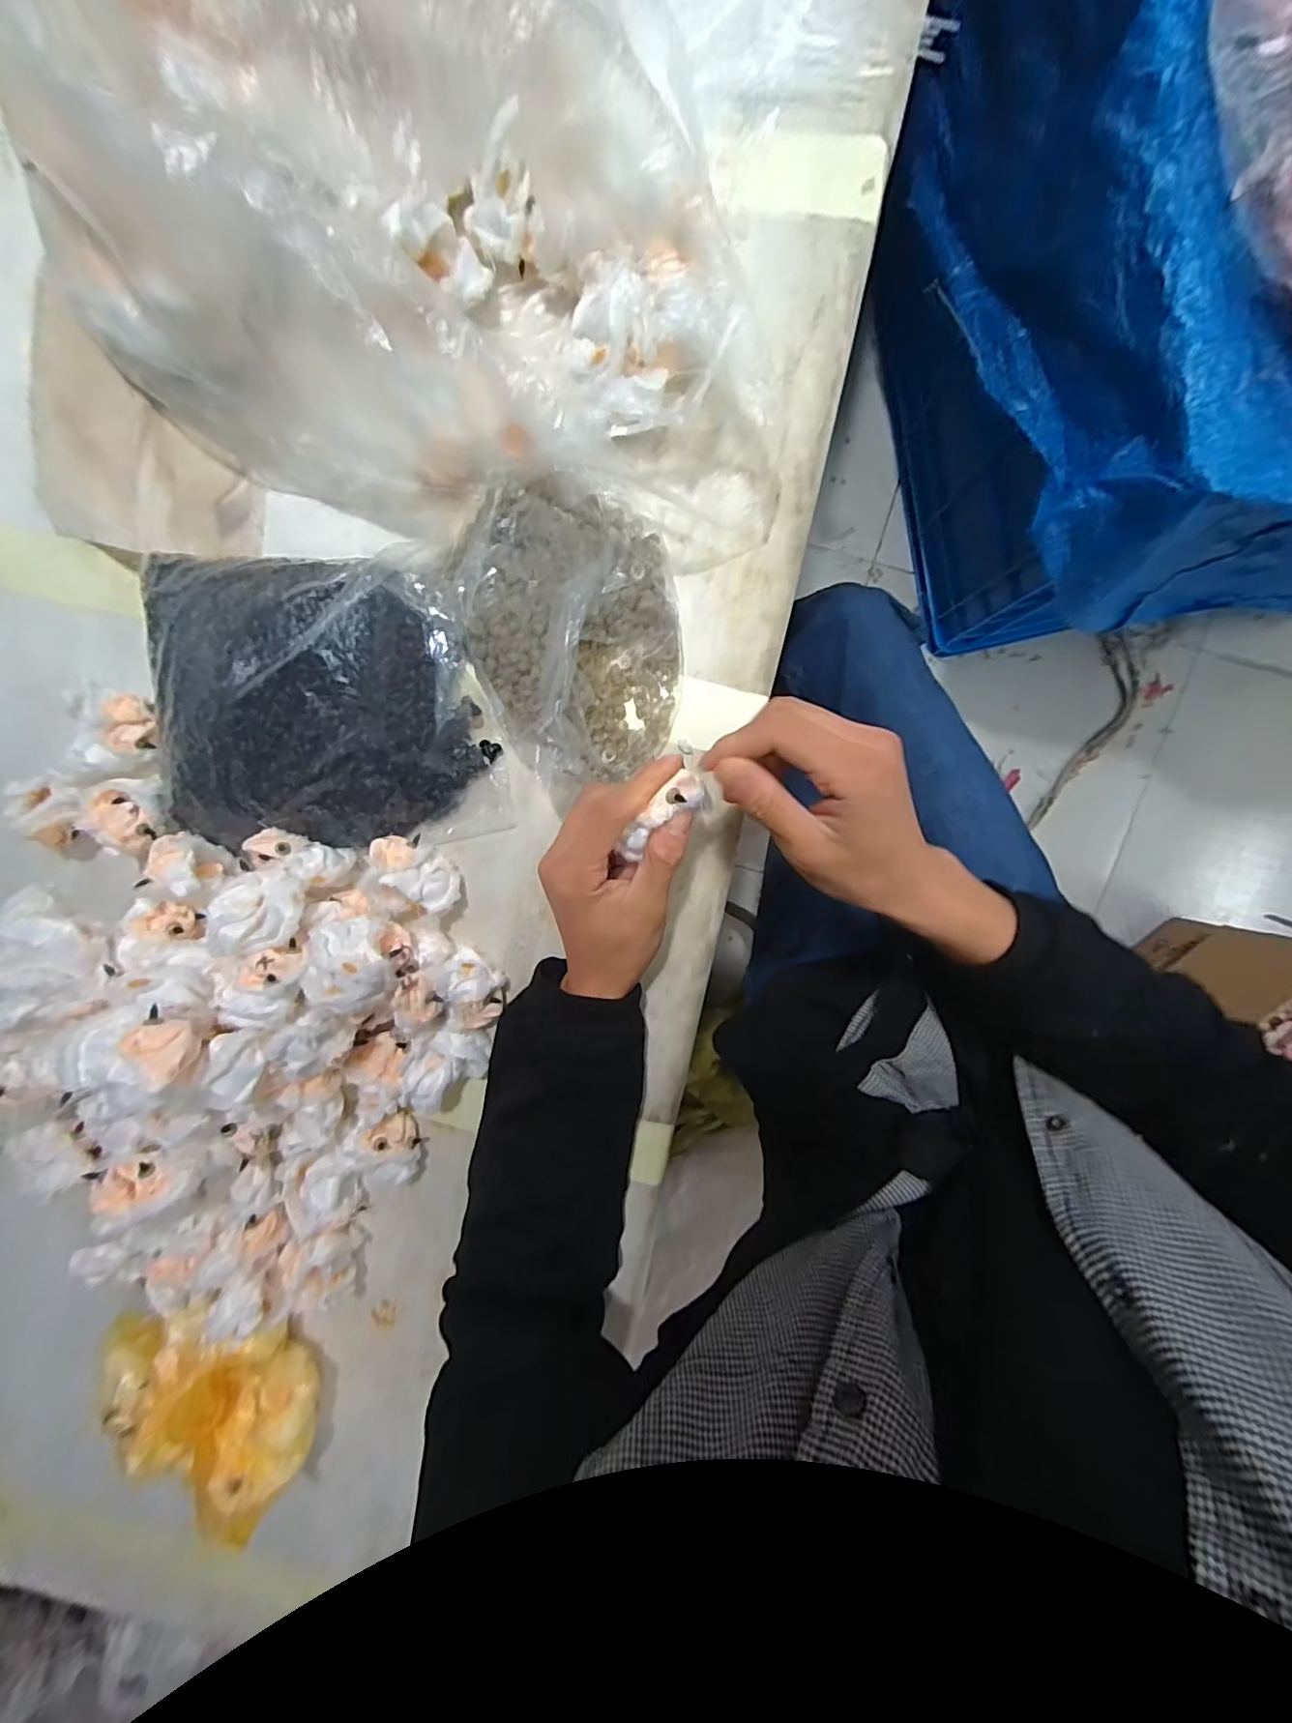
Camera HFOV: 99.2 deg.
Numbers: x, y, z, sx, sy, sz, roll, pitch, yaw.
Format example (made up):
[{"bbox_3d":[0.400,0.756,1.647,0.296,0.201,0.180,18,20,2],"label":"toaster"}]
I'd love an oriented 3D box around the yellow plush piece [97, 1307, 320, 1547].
[{"bbox_3d":[-0.309,0.384,0.396,0.094,0.081,0.158,-35,94,7],"label":"yellow plush piece"}]

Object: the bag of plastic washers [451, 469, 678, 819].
[{"bbox_3d":[-0.047,-0.141,0.340,0.134,0.045,0.184,-15,96,5],"label":"bag of plastic washers"}]

